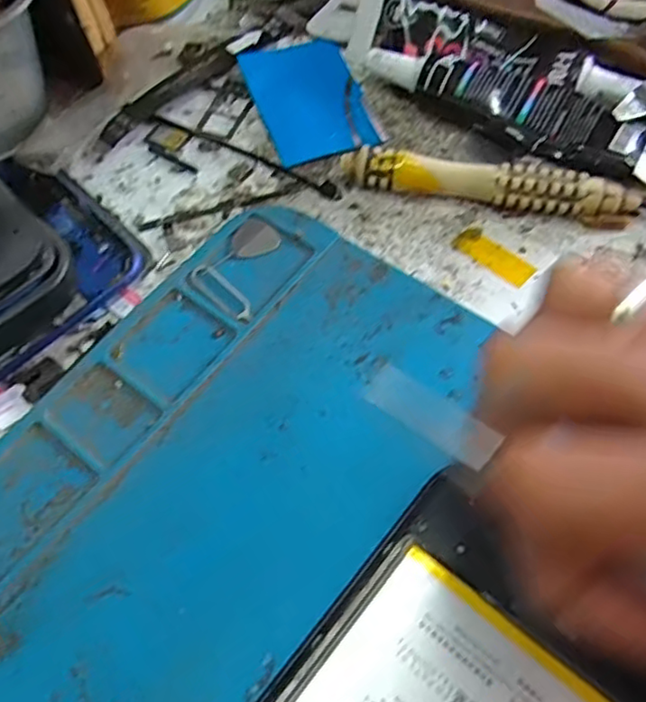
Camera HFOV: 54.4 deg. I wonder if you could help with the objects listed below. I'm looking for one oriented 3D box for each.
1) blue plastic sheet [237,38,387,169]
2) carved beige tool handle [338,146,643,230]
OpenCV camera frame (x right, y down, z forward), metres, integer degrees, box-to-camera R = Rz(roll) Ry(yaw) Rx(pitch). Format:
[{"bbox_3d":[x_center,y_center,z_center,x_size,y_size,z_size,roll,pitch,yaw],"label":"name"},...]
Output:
[{"bbox_3d":[-0.005,-0.097,0.236,0.038,0.004,0.063,-18,63,-7],"label":"blue plastic sheet"},{"bbox_3d":[0.053,-0.053,0.204,0.092,0.013,0.012,9,63,7],"label":"carved beige tool handle"}]

